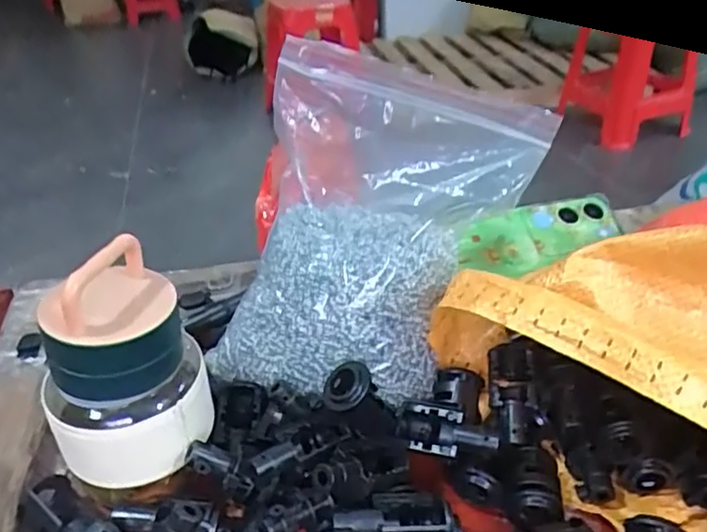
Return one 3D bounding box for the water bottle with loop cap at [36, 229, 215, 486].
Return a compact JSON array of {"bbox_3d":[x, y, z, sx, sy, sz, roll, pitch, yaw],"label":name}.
[{"bbox_3d":[-0.113,0.050,0.297,0.073,0.117,0.060,-23,39,-26],"label":"water bottle with loop cap"}]

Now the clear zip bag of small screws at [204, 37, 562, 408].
[{"bbox_3d":[0.013,-0.028,0.347,0.172,0.143,0.143,7,36,15],"label":"clear zip bag of small screws"}]

